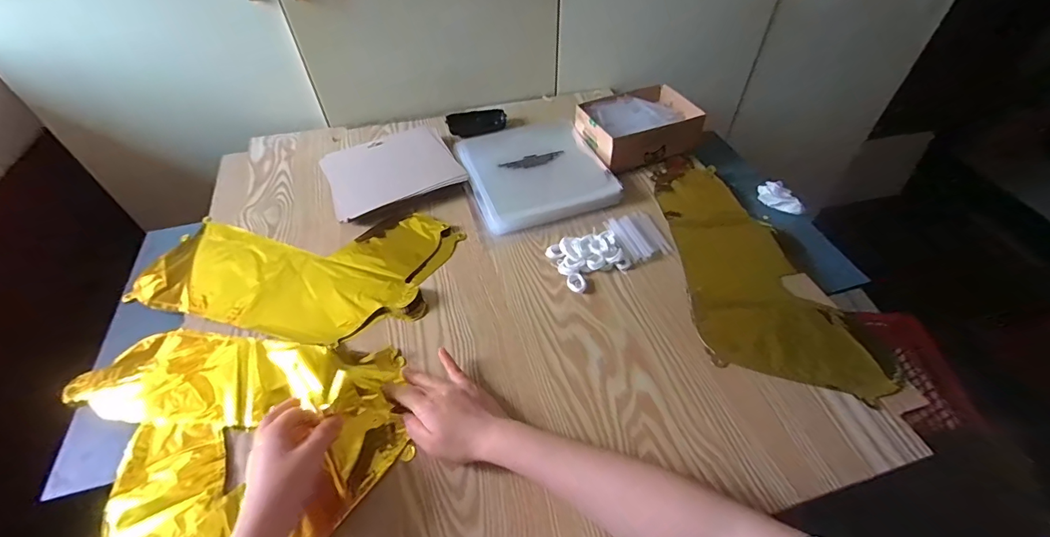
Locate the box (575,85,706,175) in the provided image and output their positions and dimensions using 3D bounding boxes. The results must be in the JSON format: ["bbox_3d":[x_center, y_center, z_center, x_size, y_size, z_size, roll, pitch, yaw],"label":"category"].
[{"bbox_3d":[0.194,-0.248,0.773,0.197,0.065,0.143,-19,51,-15],"label":"box"}]

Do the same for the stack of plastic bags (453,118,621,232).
[{"bbox_3d":[0.013,-0.164,0.722,0.209,0.027,0.223,-16,50,-13],"label":"stack of plastic bags"}]

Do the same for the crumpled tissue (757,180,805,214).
[{"bbox_3d":[0.408,-0.116,0.710,0.043,0.018,0.076,-13,50,-10],"label":"crumpled tissue"}]

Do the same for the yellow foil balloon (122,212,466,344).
[{"bbox_3d":[-0.322,-0.006,0.610,0.409,0.014,0.216,7,49,7],"label":"yellow foil balloon"}]

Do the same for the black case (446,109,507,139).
[{"bbox_3d":[-0.089,-0.272,0.821,0.106,0.025,0.049,-12,50,-9],"label":"black case"}]

